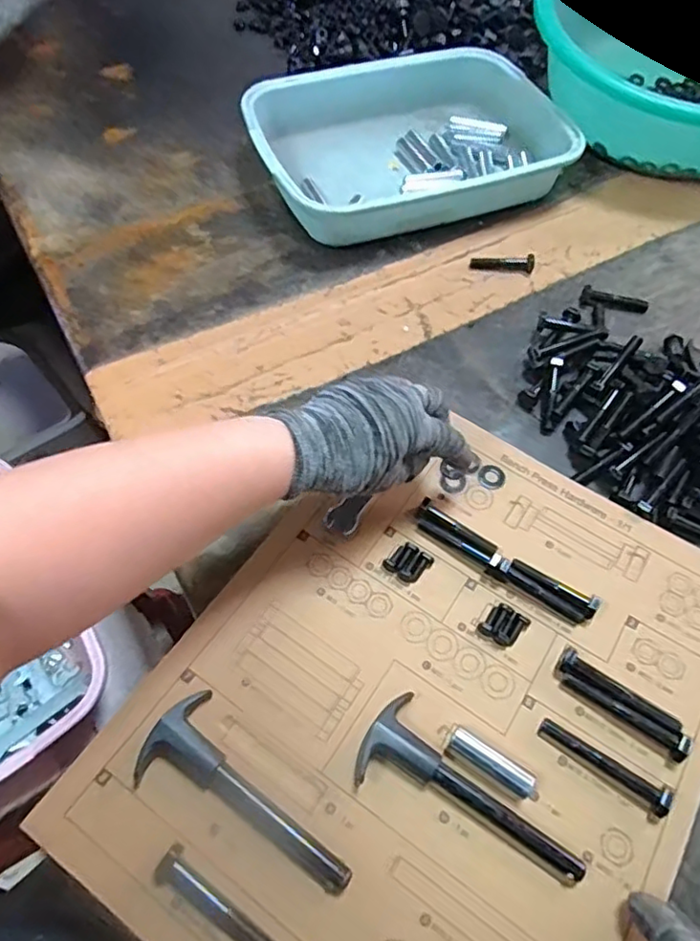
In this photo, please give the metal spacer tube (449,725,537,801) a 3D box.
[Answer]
[{"bbox_3d":[0.080,0.167,0.354,0.050,0.014,0.013,31,62,16],"label":"metal spacer tube"}]

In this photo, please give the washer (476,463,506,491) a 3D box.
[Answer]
[{"bbox_3d":[0.105,0.005,0.457,0.020,0.004,0.021,1,58,-1],"label":"washer"}]

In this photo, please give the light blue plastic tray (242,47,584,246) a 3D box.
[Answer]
[{"bbox_3d":[0.067,-0.345,0.652,0.323,0.066,0.204,-14,60,-10],"label":"light blue plastic tray"}]

